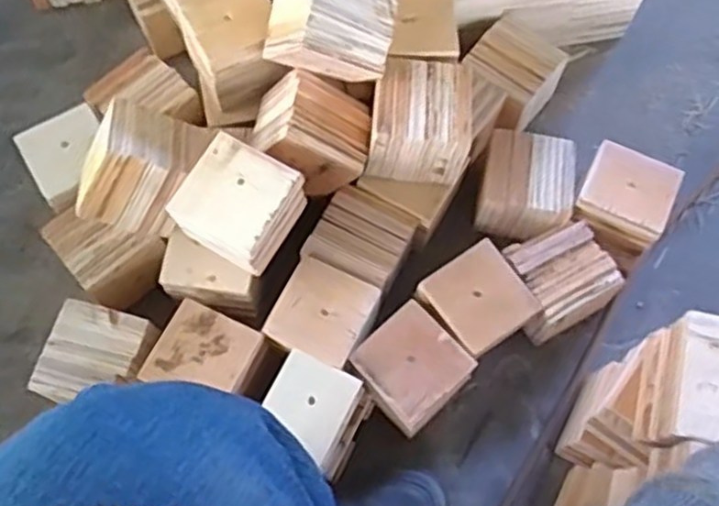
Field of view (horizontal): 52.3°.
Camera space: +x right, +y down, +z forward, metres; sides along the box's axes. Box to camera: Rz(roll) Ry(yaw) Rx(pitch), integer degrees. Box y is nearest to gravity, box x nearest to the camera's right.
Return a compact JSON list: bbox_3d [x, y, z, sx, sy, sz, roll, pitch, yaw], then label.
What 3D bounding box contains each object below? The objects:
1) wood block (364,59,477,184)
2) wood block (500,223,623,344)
[{"bbox_3d":[0.062,-0.130,0.742,0.100,0.095,0.100,5,69,1],"label":"wood block"},{"bbox_3d":[0.211,0.035,0.797,0.104,0.094,0.100,-28,72,-11],"label":"wood block"}]

